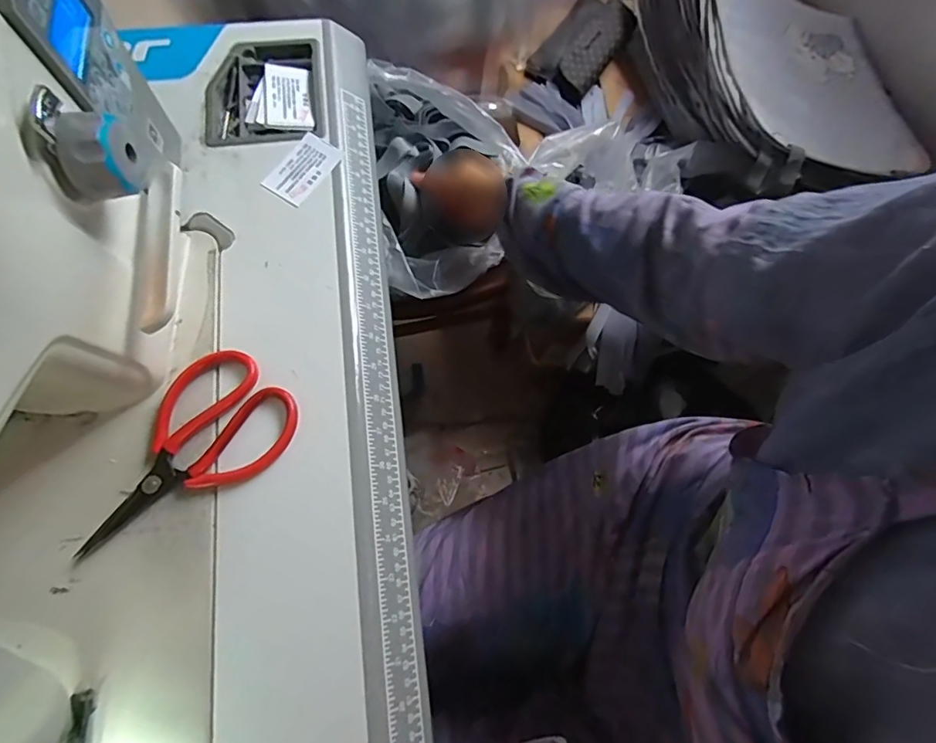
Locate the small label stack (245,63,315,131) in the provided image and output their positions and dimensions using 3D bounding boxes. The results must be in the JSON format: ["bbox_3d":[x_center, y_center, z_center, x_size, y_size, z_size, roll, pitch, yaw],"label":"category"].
[{"bbox_3d":[-0.166,-0.245,0.444,0.056,0.004,0.071,0,72,-3],"label":"small label stack"}]

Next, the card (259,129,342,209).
[{"bbox_3d":[-0.140,-0.173,0.423,0.039,0.004,0.066,31,73,7],"label":"card"}]

